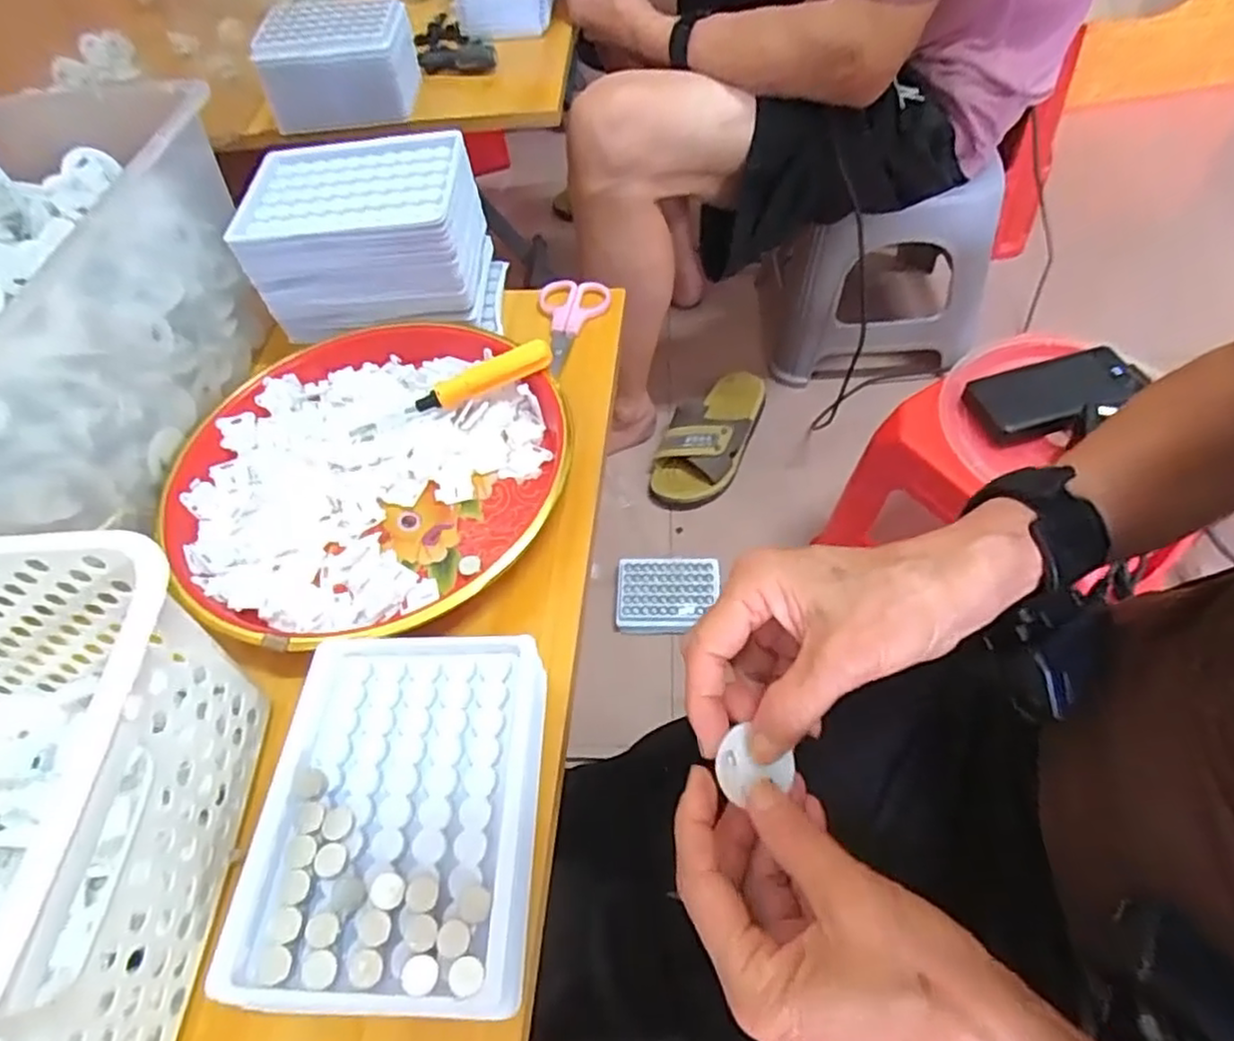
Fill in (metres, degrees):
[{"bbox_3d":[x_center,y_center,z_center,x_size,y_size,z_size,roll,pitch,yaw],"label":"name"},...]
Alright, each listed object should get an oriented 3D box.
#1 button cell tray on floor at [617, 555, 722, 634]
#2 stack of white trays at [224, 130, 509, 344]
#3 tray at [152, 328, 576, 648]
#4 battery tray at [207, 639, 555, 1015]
[{"bbox_3d":[0.066,0.097,0.888,0.131,0.028,0.099,-2,55,4],"label":"button cell tray on floor"},{"bbox_3d":[-0.157,-0.183,0.446,0.140,0.079,0.096,-4,55,2],"label":"stack of white trays"},{"bbox_3d":[-0.140,-0.028,0.387,0.201,0.029,0.216,-2,55,4],"label":"tray"},{"bbox_3d":[-0.083,0.112,0.270,0.106,0.039,0.132,-1,55,4],"label":"battery tray"}]

